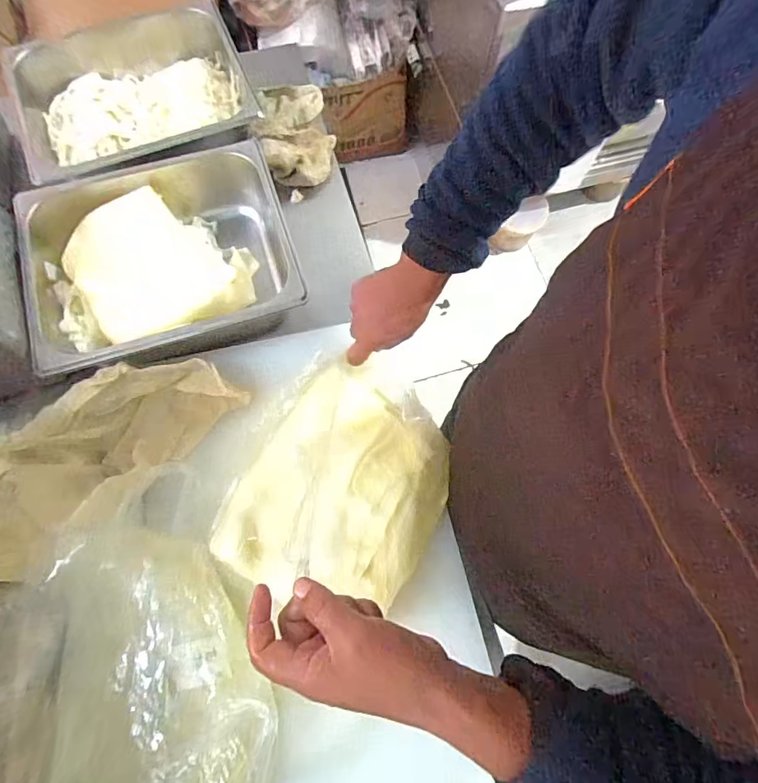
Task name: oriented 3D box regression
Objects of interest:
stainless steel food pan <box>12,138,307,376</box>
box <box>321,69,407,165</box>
[{"bbox_3d":[-0.287,-0.173,0.665,0.332,0.118,0.277,-18,73,-7],"label":"stainless steel food pan"},{"bbox_3d":[-0.037,-0.819,1.475,0.262,0.275,0.070,-20,73,-7],"label":"box"}]

